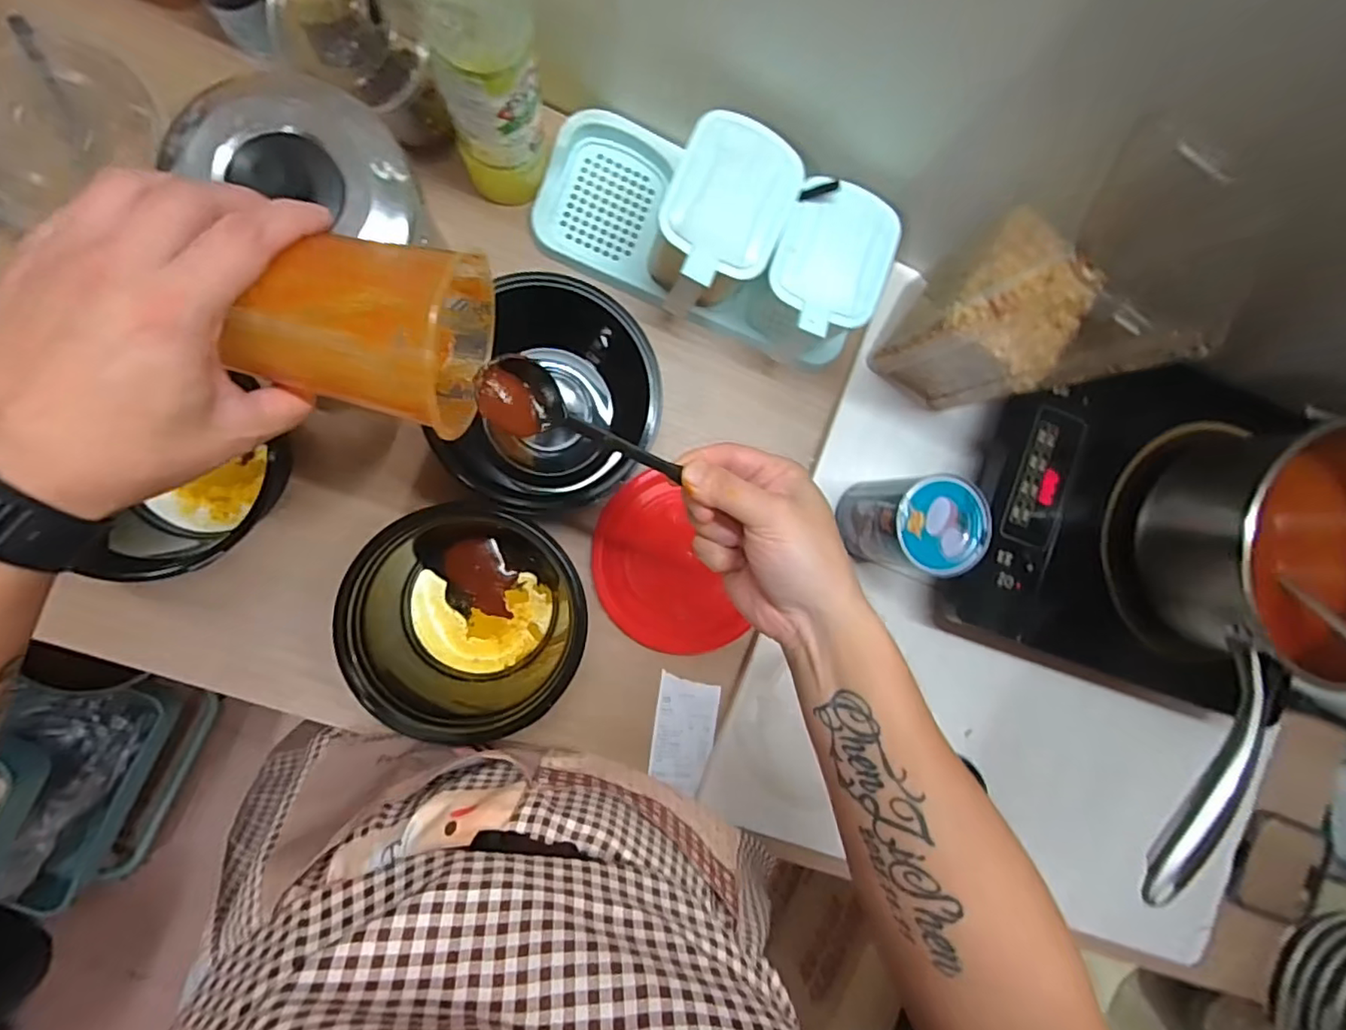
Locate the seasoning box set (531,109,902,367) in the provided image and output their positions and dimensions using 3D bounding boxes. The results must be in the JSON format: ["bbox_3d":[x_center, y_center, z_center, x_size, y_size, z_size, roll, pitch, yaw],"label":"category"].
[{"bbox_3d":[0.030,-0.228,0.475,0.277,0.107,0.120,27,85,-8],"label":"seasoning box set"}]

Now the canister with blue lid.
[{"bbox_3d":[0.188,0.008,0.489,0.071,0.106,0.072,5,89,-10],"label":"canister with blue lid"}]

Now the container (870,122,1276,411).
[{"bbox_3d":[0.257,-0.145,0.445,0.106,0.227,0.093,29,85,-8],"label":"container"}]

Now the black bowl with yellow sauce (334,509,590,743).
[{"bbox_3d":[-0.157,0.082,0.460,0.162,0.081,0.146,30,85,-8],"label":"black bowl with yellow sauce"}]

